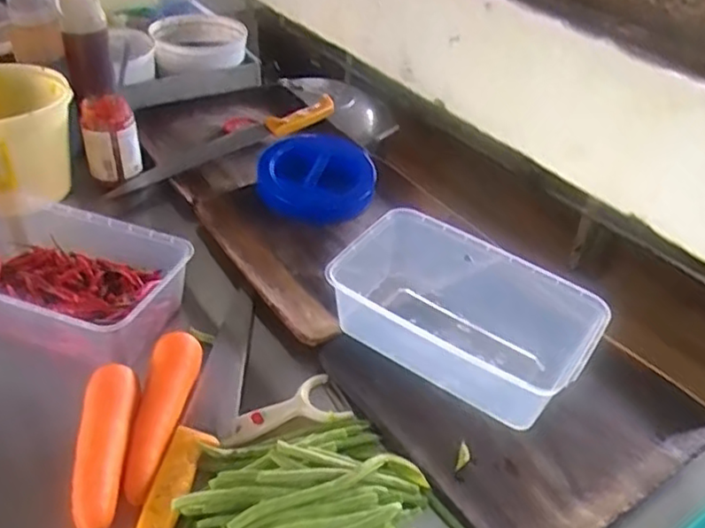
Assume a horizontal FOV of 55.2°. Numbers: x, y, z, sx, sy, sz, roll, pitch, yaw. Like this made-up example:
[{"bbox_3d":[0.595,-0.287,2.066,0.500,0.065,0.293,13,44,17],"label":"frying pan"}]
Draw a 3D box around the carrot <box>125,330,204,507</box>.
[{"bbox_3d":[-0.179,0.135,0.626,0.041,0.034,0.171,5,38,1],"label":"carrot"}]

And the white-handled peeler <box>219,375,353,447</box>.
[{"bbox_3d":[-0.067,0.147,0.646,0.123,0.020,0.058,-17,43,-24],"label":"white-handled peeler"}]

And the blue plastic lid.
[{"bbox_3d":[-0.054,-0.131,0.970,0.166,0.052,0.177,-2,39,-7],"label":"blue plastic lid"}]

